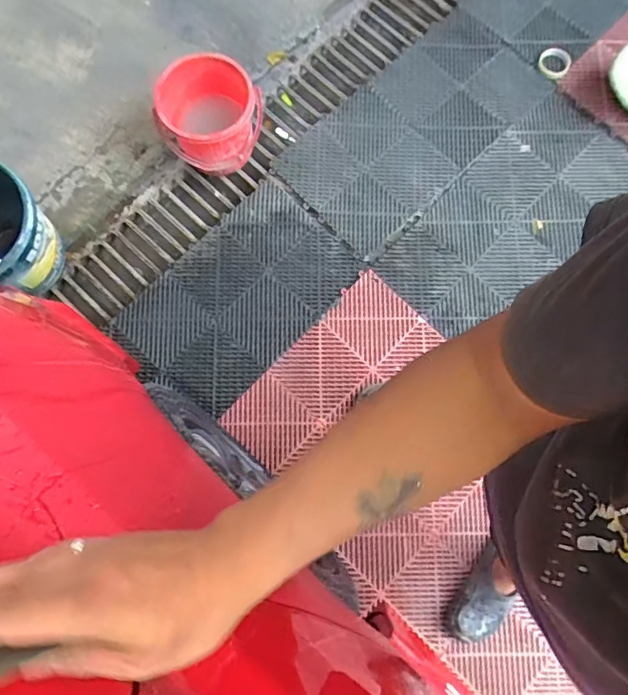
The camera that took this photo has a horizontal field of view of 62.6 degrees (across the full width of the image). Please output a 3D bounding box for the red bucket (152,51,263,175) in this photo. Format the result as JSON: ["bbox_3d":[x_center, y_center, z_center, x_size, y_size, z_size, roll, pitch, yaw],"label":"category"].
[{"bbox_3d":[-0.296,-0.640,1.427,0.276,0.233,0.252,0,77,0],"label":"red bucket"}]

